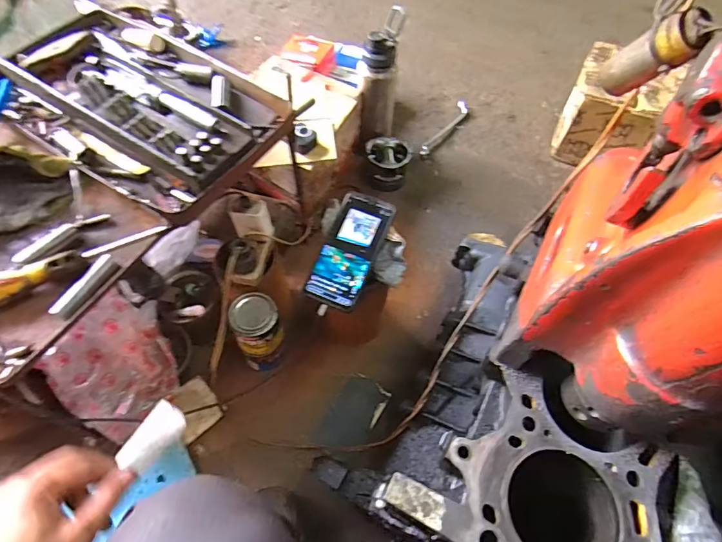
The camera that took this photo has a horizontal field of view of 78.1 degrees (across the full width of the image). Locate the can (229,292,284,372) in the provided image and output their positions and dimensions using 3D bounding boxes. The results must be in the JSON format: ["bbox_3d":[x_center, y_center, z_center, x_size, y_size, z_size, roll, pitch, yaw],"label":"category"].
[{"bbox_3d":[-0.158,0.104,0.707,0.067,0.164,0.070,1,59,-2],"label":"can"}]

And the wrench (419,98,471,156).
[{"bbox_3d":[0.206,-0.342,1.070,0.035,0.025,0.225,30,62,14],"label":"wrench"}]

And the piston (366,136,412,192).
[{"bbox_3d":[0.057,-0.229,0.965,0.095,0.070,0.102,-8,60,-8],"label":"piston"}]

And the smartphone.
[{"bbox_3d":[-0.015,-0.029,0.627,0.077,0.016,0.164,21,77,9],"label":"smartphone"}]

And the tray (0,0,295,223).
[{"bbox_3d":[-0.269,-0.210,0.539,0.356,0.039,0.218,32,63,16],"label":"tray"}]

